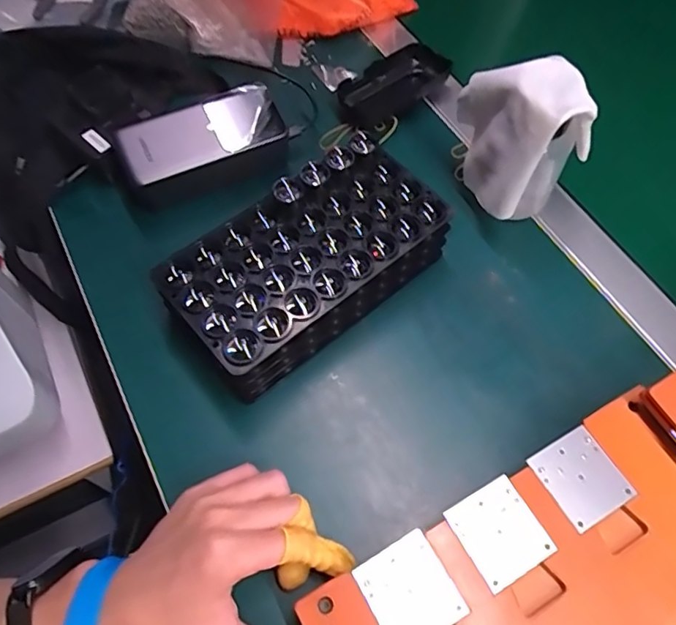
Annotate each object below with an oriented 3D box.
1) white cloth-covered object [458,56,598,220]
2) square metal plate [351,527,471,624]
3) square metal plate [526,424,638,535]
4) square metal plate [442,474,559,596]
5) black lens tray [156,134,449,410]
[{"bbox_3d":[0.141,-0.133,0.427,0.072,0.128,0.091,-19,62,-8],"label":"white cloth-covered object"},{"bbox_3d":[0.038,0.149,0.295,0.045,0.004,0.048,-27,64,-14],"label":"square metal plate"},{"bbox_3d":[0.143,0.096,0.323,0.044,0.004,0.048,-26,64,-14],"label":"square metal plate"},{"bbox_3d":[0.091,0.122,0.308,0.044,0.004,0.048,-26,64,-14],"label":"square metal plate"},{"bbox_3d":[-0.020,-0.037,0.396,0.192,0.070,0.102,-38,67,-17],"label":"black lens tray"}]

